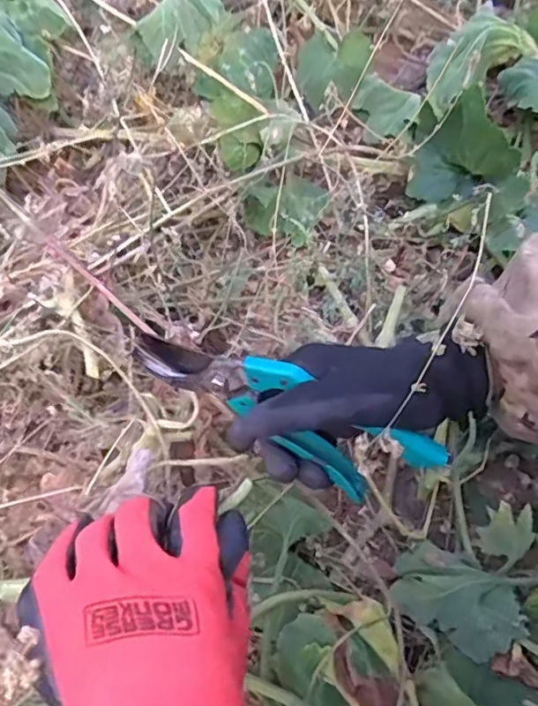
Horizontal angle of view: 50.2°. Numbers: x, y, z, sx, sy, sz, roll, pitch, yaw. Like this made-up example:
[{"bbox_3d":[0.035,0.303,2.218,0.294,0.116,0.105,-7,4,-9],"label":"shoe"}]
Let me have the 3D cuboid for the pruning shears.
[{"bbox_3d":[0.009,0.039,0.365,0.200,0.067,0.033,26,65,-2],"label":"pruning shears"}]

